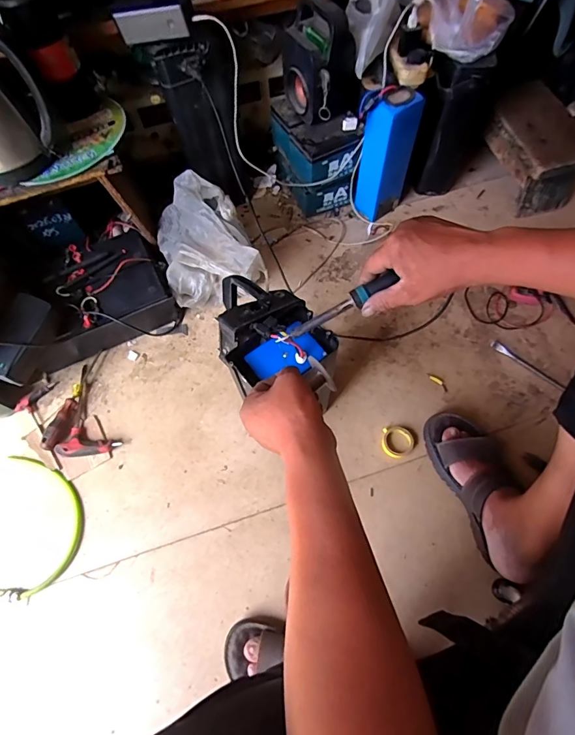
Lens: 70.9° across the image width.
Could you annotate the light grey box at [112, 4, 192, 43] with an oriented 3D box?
[{"bbox_3d":[-0.235,-0.592,0.695,0.121,0.052,0.019,3,66,4],"label":"light grey box"}]

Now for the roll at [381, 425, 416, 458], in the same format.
[{"bbox_3d":[0.211,0.142,0.773,0.060,0.014,0.059,-1,66,2],"label":"roll"}]

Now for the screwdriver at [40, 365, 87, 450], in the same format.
[{"bbox_3d":[-0.447,0.076,0.824,0.038,0.033,0.185,6,67,5],"label":"screwdriver"}]

